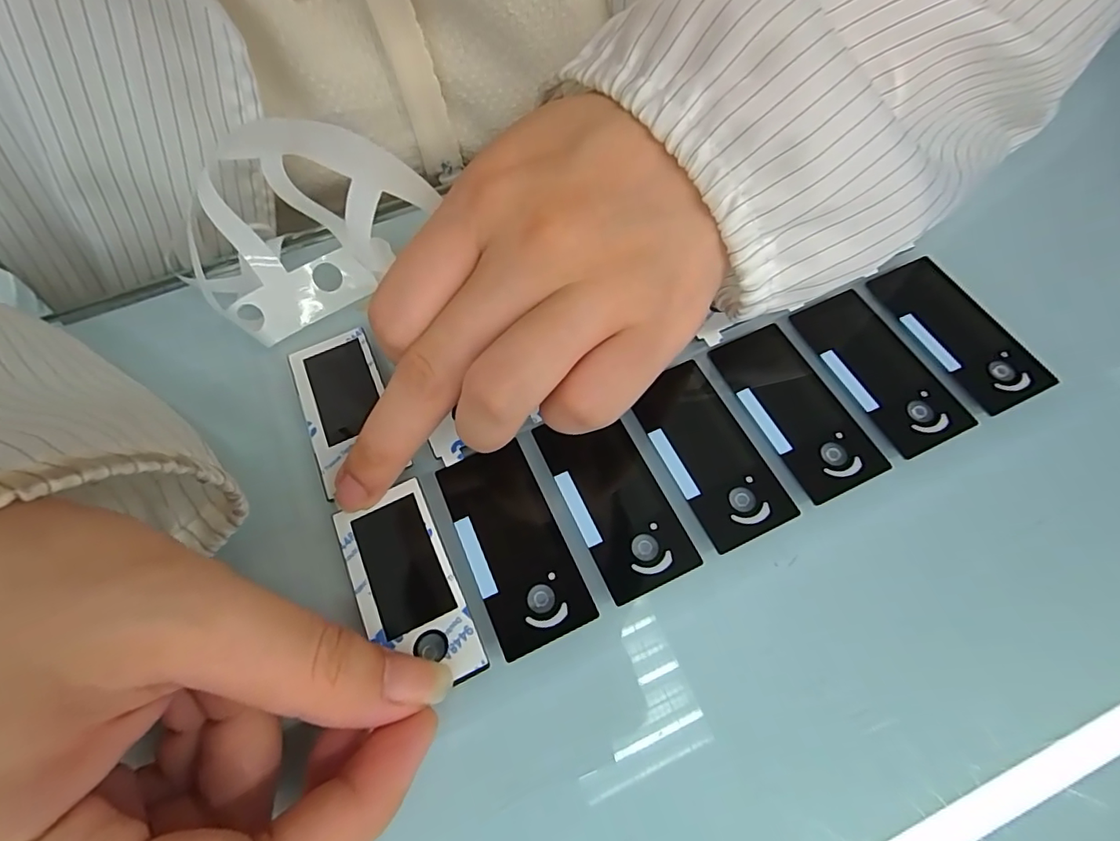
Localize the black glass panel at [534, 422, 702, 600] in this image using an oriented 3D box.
[{"bbox_3d":[0.016,0.023,0.155,0.027,0.004,0.056,-23,64,-10],"label":"black glass panel"}]

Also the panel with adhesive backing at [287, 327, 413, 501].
[{"bbox_3d":[-0.072,-0.006,0.172,0.027,0.004,0.057,-24,65,-8],"label":"panel with adhesive backing"}]

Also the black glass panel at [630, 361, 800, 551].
[{"bbox_3d":[0.045,0.009,0.159,0.027,0.004,0.057,-23,64,-10],"label":"black glass panel"}]

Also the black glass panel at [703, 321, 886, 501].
[{"bbox_3d":[0.075,-0.005,0.165,0.027,0.004,0.059,-22,64,-9],"label":"black glass panel"}]

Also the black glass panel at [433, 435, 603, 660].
[{"bbox_3d":[-0.014,0.035,0.151,0.028,0.004,0.058,-23,64,-10],"label":"black glass panel"}]

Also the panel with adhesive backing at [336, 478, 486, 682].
[{"bbox_3d":[-0.044,0.047,0.146,0.027,0.004,0.058,-25,64,-10],"label":"panel with adhesive backing"}]

